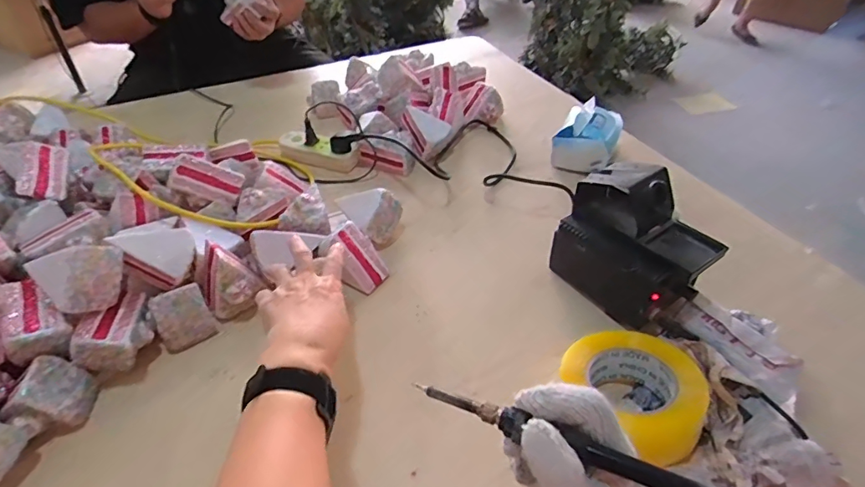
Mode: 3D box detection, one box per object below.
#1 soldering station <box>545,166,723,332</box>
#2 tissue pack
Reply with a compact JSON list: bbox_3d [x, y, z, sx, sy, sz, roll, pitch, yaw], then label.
[{"bbox_3d":[0.242,0.002,0.572,0.095,0.161,0.165,-30,51,-27],"label":"soldering station"},{"bbox_3d":[0.269,-0.186,0.821,0.102,0.070,0.118,16,46,16],"label":"tissue pack"}]

